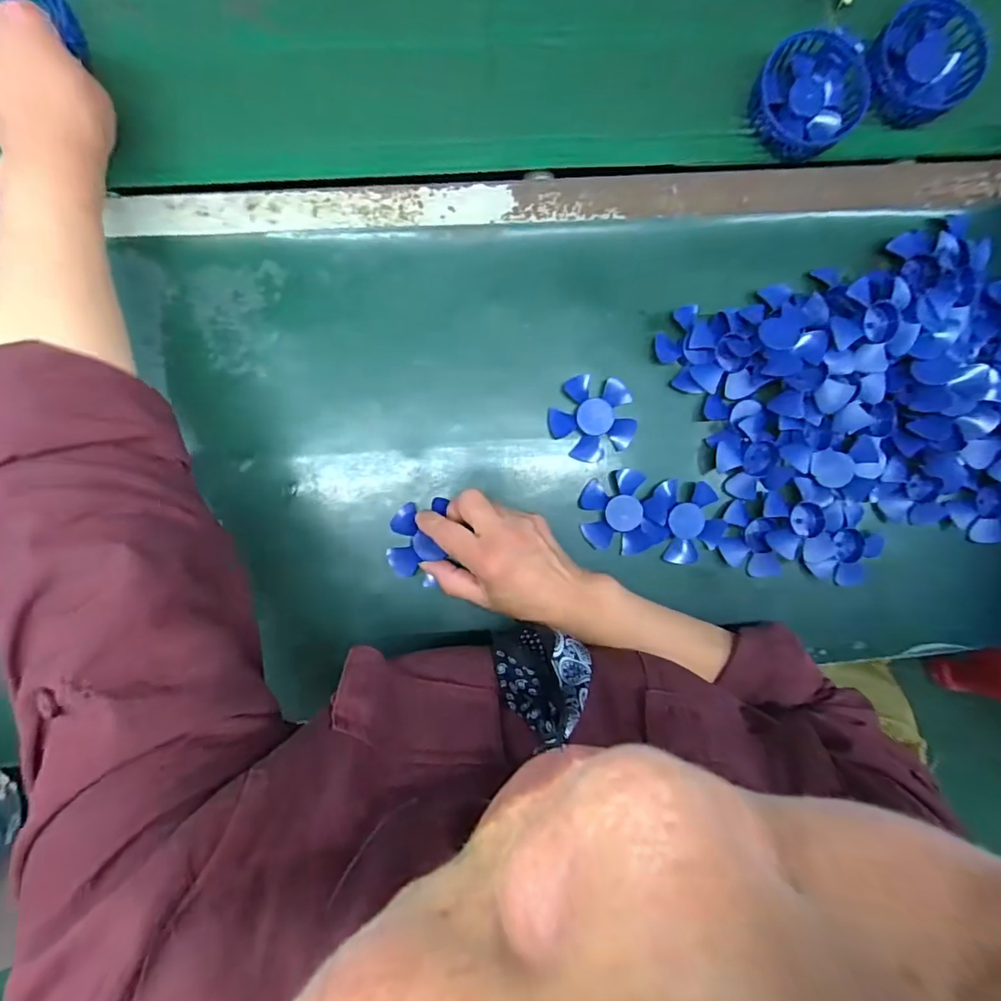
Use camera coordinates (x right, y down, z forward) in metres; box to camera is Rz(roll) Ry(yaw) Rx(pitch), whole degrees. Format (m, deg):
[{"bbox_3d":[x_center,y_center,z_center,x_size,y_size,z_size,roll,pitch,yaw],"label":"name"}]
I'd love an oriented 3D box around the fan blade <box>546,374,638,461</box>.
[{"bbox_3d":[0.078,-0.070,0.424,0.067,0.019,0.070,0,93,-4],"label":"fan blade"}]

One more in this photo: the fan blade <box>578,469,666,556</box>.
[{"bbox_3d":[0.103,0.013,0.429,0.068,0.016,0.069,0,93,-4],"label":"fan blade"}]

